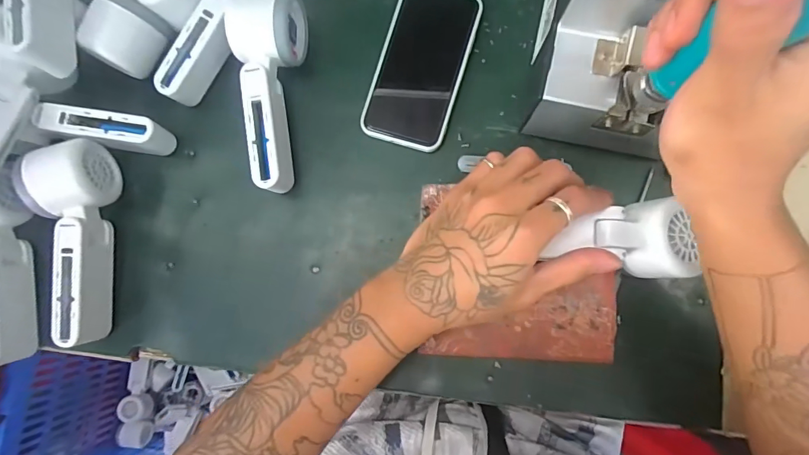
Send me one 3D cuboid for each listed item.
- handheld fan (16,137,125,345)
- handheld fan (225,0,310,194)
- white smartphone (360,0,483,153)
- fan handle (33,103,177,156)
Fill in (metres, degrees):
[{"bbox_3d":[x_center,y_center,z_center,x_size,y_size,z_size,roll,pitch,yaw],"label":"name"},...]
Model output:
[{"bbox_3d":[-0.271,0.014,0.357,0.055,0.052,0.161,-8,82,3],"label":"handheld fan"},{"bbox_3d":[-0.114,-0.115,0.359,0.052,0.051,0.164,-2,83,4],"label":"handheld fan"},{"bbox_3d":[0.015,-0.143,0.378,0.074,0.007,0.144,16,84,6],"label":"white smartphone"},{"bbox_3d":[-0.256,-0.083,0.370,0.099,0.047,0.028,11,84,5],"label":"fan handle"}]

